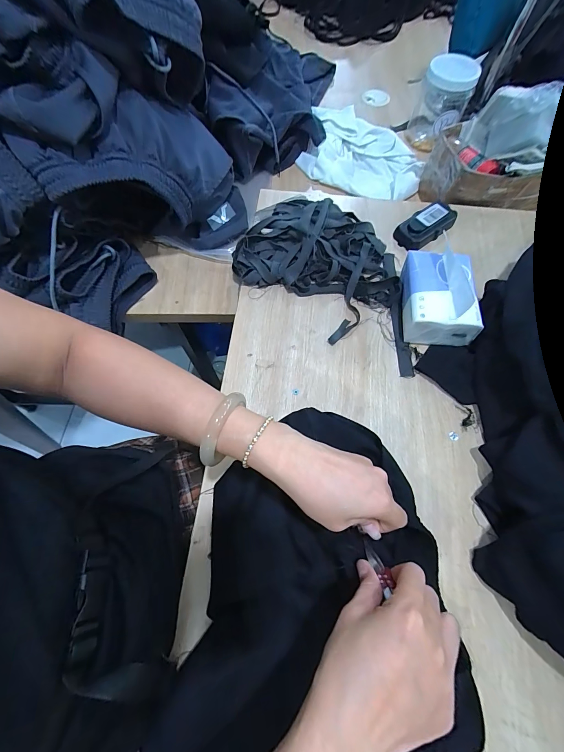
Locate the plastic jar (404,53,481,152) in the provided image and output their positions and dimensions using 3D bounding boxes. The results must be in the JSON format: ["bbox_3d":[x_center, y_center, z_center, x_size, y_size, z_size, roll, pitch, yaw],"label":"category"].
[{"bbox_3d":[0.314,-0.543,0.634,0.091,0.139,0.104,15,68,4],"label":"plastic jar"}]

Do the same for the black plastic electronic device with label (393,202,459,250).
[{"bbox_3d":[0.233,-0.244,0.508,0.108,0.025,0.047,-34,73,-14],"label":"black plastic electronic device with label"}]

